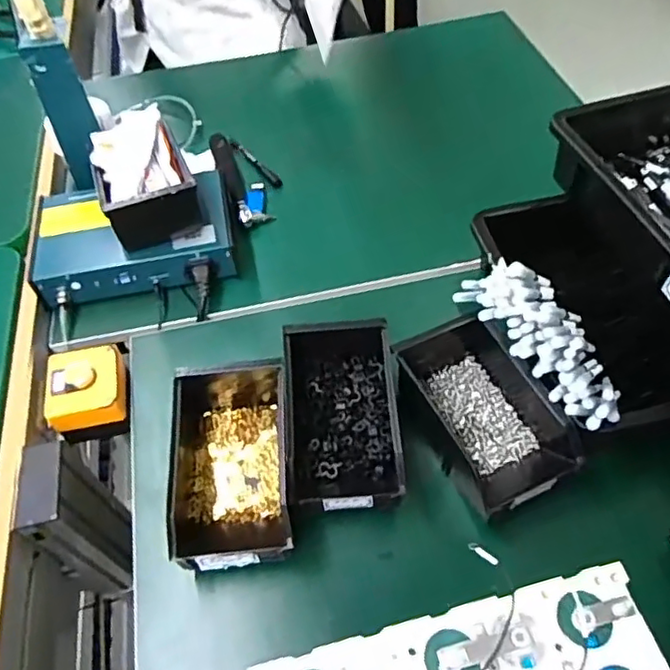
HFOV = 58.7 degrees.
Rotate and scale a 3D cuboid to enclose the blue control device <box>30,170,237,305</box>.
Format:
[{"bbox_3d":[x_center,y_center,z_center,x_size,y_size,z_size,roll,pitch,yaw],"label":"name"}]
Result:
[{"bbox_3d":[-0.241,-0.123,0.729,0.229,0.055,0.158,-10,53,-4],"label":"blue control device"}]

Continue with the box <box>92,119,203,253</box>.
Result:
[{"bbox_3d":[-0.218,-0.170,0.699,0.099,0.076,0.122,-20,54,-11],"label":"box"}]

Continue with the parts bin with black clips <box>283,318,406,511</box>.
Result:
[{"bbox_3d":[0.008,0.072,0.570,0.102,0.062,0.185,-6,53,0],"label":"parts bin with black clips"}]

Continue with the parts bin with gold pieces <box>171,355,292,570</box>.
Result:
[{"bbox_3d":[-0.094,0.113,0.550,0.106,0.075,0.188,-6,53,0],"label":"parts bin with gold pieces"}]

